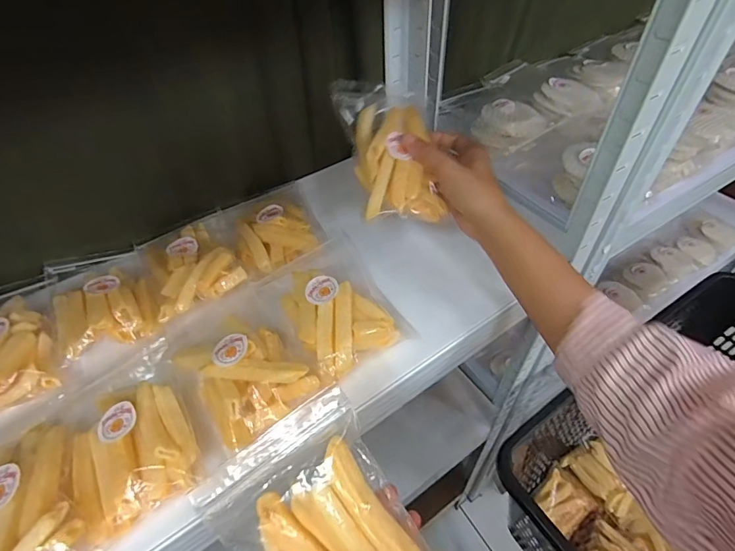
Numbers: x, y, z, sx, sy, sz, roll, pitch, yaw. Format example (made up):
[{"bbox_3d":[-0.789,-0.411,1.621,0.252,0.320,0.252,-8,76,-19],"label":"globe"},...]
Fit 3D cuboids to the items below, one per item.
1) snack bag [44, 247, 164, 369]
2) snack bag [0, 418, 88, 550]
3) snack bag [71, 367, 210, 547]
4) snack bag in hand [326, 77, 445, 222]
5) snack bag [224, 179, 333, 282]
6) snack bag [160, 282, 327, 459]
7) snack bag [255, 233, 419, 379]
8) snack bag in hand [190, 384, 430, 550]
[{"bbox_3d":[-0.252,0.018,0.392,0.082,0.029,0.149,-27,52,-20],"label":"snack bag"},{"bbox_3d":[-0.238,0.155,0.275,0.083,0.036,0.121,-30,54,-22],"label":"snack bag"},{"bbox_3d":[-0.176,0.117,0.311,0.081,0.037,0.130,-28,53,-20],"label":"snack bag"},{"bbox_3d":[0.021,-0.117,0.379,0.078,0.023,0.145,-19,76,-13],"label":"snack bag in hand"},{"bbox_3d":[-0.102,-0.058,0.451,0.096,0.032,0.136,-24,51,-17],"label":"snack bag"},{"bbox_3d":[-0.104,0.065,0.340,0.088,0.037,0.143,-30,54,-22],"label":"snack bag"},{"bbox_3d":[-0.033,0.022,0.376,0.103,0.039,0.139,-25,52,-18],"label":"snack bag"},{"bbox_3d":[-0.016,0.140,0.216,0.090,0.018,0.131,-37,79,-6],"label":"snack bag in hand"}]

